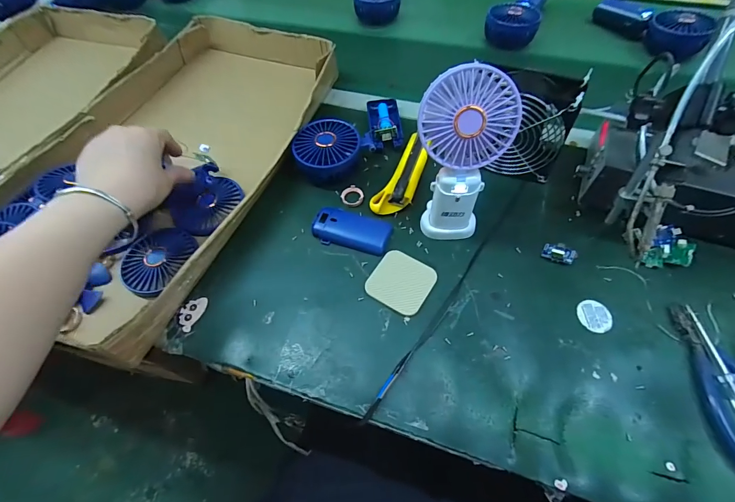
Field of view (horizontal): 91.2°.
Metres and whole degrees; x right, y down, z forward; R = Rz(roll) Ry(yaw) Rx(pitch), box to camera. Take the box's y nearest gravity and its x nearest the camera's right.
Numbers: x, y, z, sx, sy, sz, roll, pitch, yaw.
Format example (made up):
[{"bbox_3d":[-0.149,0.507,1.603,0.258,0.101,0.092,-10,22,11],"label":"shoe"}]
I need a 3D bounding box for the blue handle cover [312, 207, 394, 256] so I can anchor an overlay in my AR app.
[{"bbox_3d":[-0.019,-0.027,0.432,0.093,0.012,0.048,11,60,12],"label":"blue handle cover"}]

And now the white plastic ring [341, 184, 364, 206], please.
[{"bbox_3d":[-0.020,-0.070,0.464,0.027,0.005,0.030,-23,59,-9],"label":"white plastic ring"}]

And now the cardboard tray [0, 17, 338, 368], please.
[{"bbox_3d":[-0.259,-0.143,0.487,0.295,0.056,0.528,19,62,16],"label":"cardboard tray"}]

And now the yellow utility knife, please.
[{"bbox_3d":[0.049,-0.098,0.467,0.042,0.016,0.131,21,63,17],"label":"yellow utility knife"}]

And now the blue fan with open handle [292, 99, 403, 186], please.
[{"bbox_3d":[-0.019,-0.156,0.487,0.177,0.039,0.089,-38,64,-17],"label":"blue fan with open handle"}]

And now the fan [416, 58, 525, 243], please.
[{"bbox_3d":[0.093,-0.088,0.367,0.084,0.175,0.074,17,62,14],"label":"fan"}]

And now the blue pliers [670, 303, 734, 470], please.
[{"bbox_3d":[0.321,0.121,0.324,0.059,0.016,0.149,-12,58,-2],"label":"blue pliers"}]

